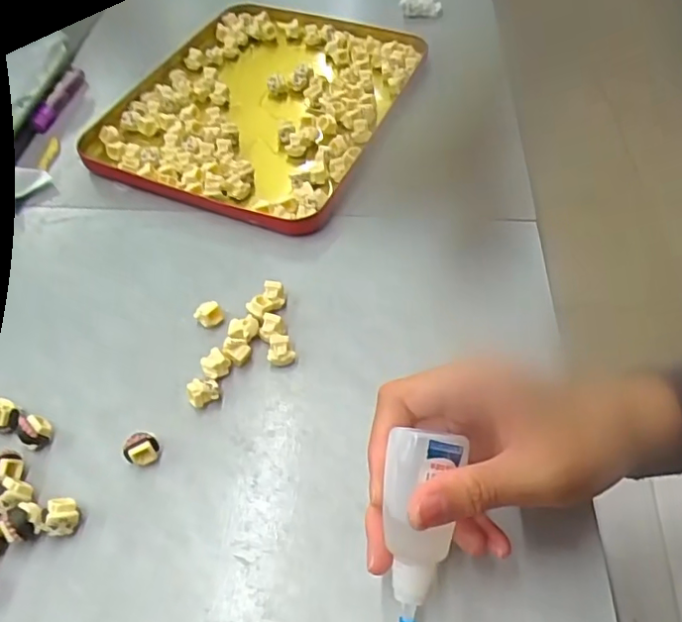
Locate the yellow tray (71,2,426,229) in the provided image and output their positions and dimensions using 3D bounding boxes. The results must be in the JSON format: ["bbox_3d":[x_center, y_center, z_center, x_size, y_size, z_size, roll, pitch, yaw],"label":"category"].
[{"bbox_3d":[-0.065,-0.173,0.477,0.213,0.019,0.266,15,55,13],"label":"yellow tray"}]

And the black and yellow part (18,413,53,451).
[{"bbox_3d":[-0.155,0.061,0.296,0.013,0.016,0.015,34,61,24],"label":"black and yellow part"}]

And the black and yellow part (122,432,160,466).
[{"bbox_3d":[-0.098,0.069,0.289,0.016,0.016,0.012,-29,57,-19],"label":"black and yellow part"}]

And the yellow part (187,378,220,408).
[{"bbox_3d":[-0.073,0.043,0.311,0.015,0.013,0.014,-1,52,1],"label":"yellow part"}]

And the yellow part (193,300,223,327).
[{"bbox_3d":[-0.078,0.002,0.342,0.015,0.013,0.012,-23,55,-15],"label":"yellow part"}]

